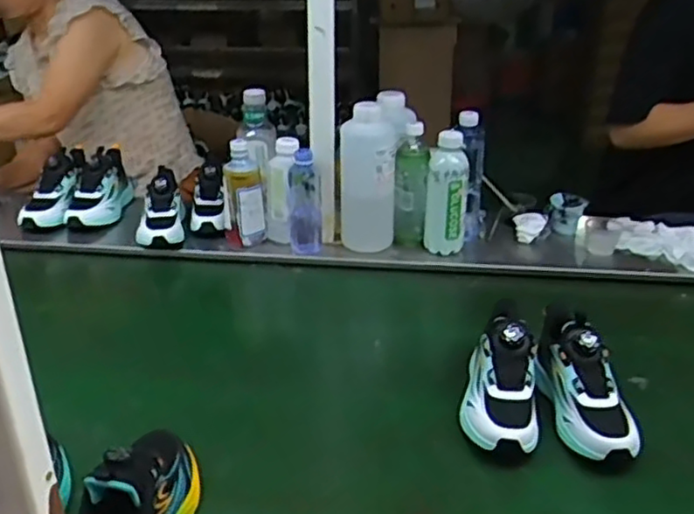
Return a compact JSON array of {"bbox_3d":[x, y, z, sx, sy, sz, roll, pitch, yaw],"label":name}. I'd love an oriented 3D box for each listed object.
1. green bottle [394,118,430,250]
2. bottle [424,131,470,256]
[{"bbox_3d":[0.122,-0.127,1.249,0.063,0.211,0.057,10,28,18],"label":"green bottle"},{"bbox_3d":[0.179,-0.111,1.228,0.071,0.209,0.070,2,27,3],"label":"bottle"}]

